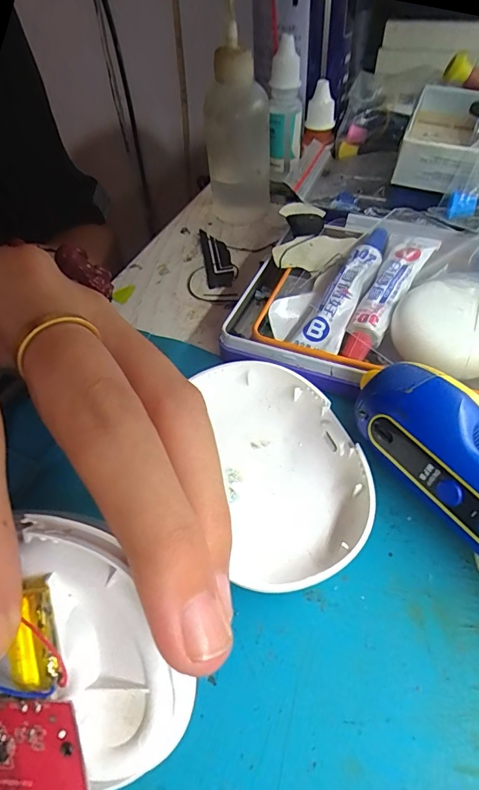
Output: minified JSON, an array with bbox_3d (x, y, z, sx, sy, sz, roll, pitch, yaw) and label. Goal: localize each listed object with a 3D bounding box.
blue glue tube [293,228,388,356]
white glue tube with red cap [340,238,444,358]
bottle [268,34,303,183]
[{"bbox_3d":[0.049,-0.052,0.202,0.021,0.008,0.077,23,69,22],"label":"blue glue tube"},{"bbox_3d":[0.066,-0.046,0.196,0.016,0.012,0.079,25,57,22],"label":"white glue tube with red cap"},{"bbox_3d":[0.029,-0.181,0.282,0.020,0.073,0.023,4,51,8],"label":"bottle"}]

